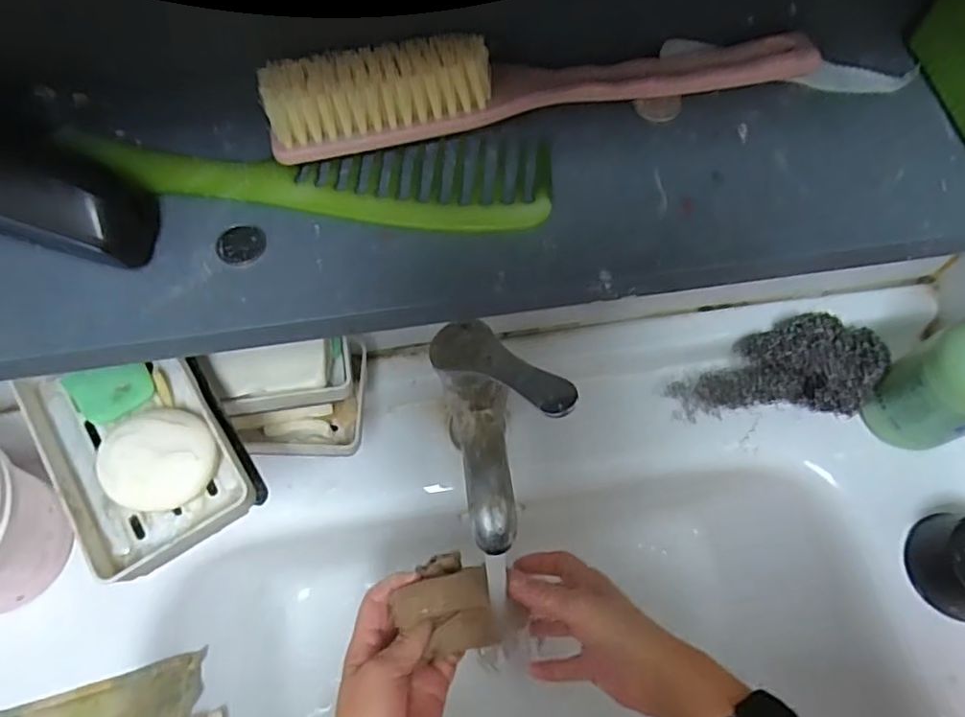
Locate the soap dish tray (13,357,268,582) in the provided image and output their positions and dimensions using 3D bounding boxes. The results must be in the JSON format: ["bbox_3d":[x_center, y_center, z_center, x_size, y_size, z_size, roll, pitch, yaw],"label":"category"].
[{"bbox_3d":[-0.178,0.046,0.330,0.084,0.029,0.121,-30,70,-12],"label":"soap dish tray"}]

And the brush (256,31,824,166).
[{"bbox_3d":[0.027,-0.116,0.257,0.224,0.030,0.032,-10,69,-4],"label":"brush"}]

